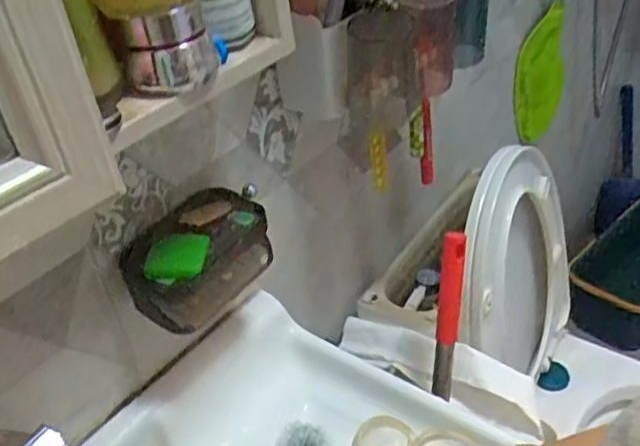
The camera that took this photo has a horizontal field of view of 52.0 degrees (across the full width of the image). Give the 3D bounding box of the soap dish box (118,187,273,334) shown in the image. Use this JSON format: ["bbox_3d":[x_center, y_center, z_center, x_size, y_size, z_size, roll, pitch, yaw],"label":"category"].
[{"bbox_3d":[-0.116,0.034,0.617,0.076,0.074,0.133,19,44,32],"label":"soap dish box"}]

